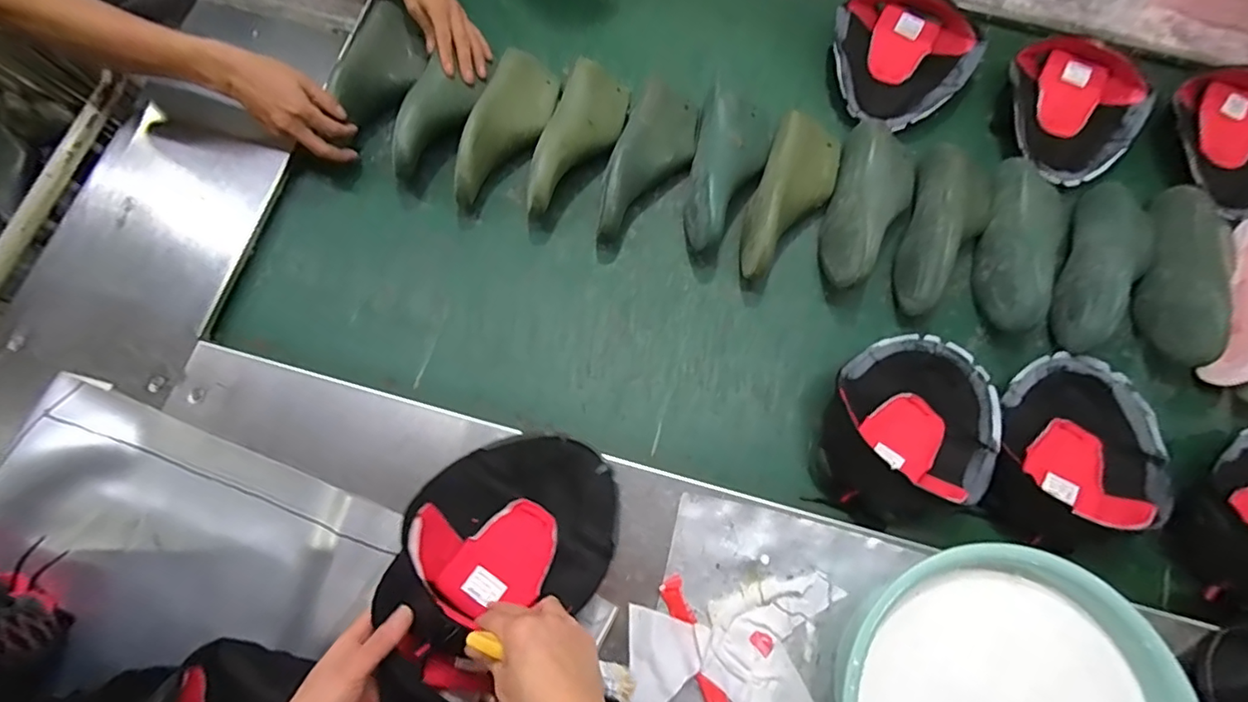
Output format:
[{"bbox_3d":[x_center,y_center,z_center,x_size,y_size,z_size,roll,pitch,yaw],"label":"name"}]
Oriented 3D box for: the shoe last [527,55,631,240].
[{"bbox_3d":[-0.062,-0.285,0.735,0.093,0.065,0.246,18,76,3],"label":"shoe last"}]

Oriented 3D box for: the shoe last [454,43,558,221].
[{"bbox_3d":[-0.167,-0.309,0.758,0.096,0.074,0.248,24,77,4],"label":"shoe last"}]

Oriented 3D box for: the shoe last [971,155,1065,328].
[{"bbox_3d":[0.514,-0.144,0.700,0.074,0.074,0.249,15,76,2],"label":"shoe last"}]

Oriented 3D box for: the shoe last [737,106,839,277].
[{"bbox_3d":[0.224,-0.201,0.718,0.092,0.073,0.240,21,77,4],"label":"shoe last"}]

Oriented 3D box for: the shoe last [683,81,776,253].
[{"bbox_3d":[0.143,-0.244,0.742,0.101,0.076,0.243,11,76,1],"label":"shoe last"}]

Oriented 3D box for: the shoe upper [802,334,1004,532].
[{"bbox_3d":[0.339,0.087,0.644,0.183,0.078,0.241,22,77,4],"label":"shoe upper"}]

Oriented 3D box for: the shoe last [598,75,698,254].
[{"bbox_3d":[0.034,-0.254,0.740,0.098,0.062,0.244,21,77,3],"label":"shoe last"}]

